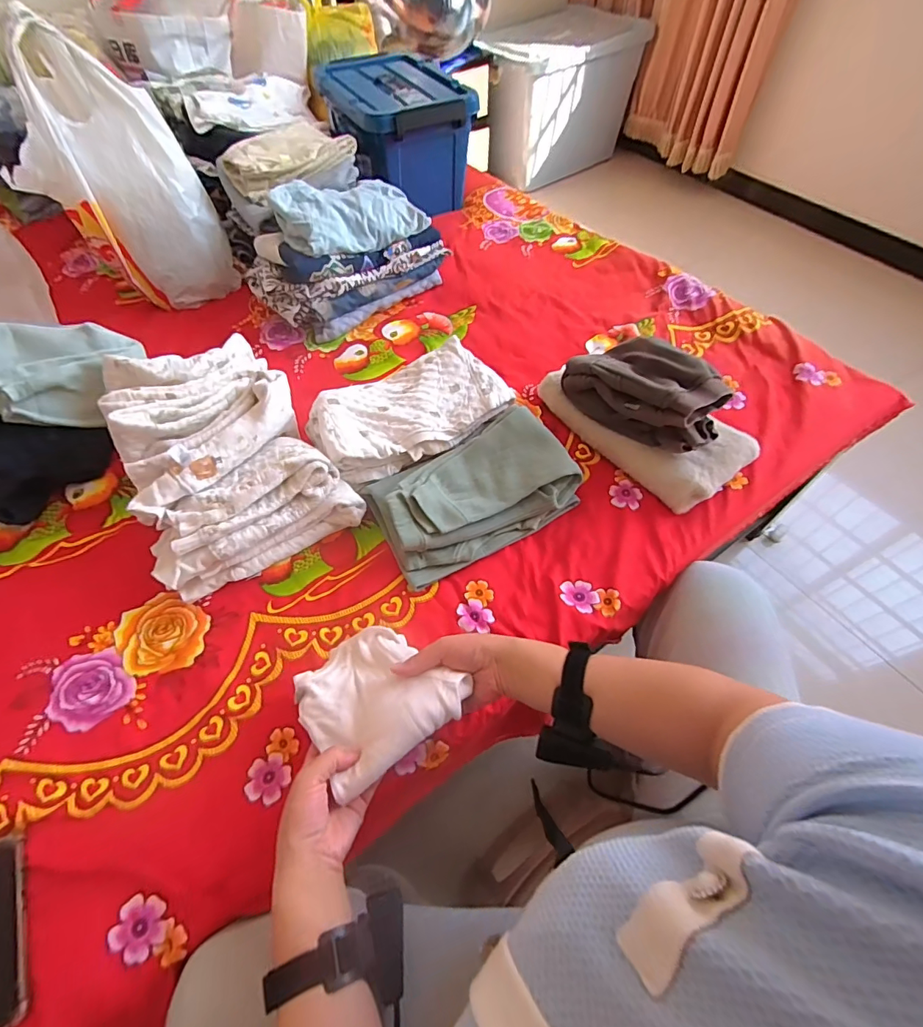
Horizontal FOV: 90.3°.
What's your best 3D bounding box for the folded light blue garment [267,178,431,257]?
[{"bbox_3d":[-0.216,-0.574,0.878,0.267,0.093,0.172,-35,63,-18],"label":"folded light blue garment"}]

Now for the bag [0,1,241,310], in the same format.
[{"bbox_3d":[-0.640,-0.610,0.857,0.276,0.399,0.213,-29,62,-15],"label":"bag"}]

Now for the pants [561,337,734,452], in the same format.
[{"bbox_3d":[0.287,-0.194,0.692,0.147,0.097,0.230,-37,64,-19],"label":"pants"}]

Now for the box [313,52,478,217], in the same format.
[{"bbox_3d":[-0.171,-0.937,1.143,0.258,0.225,0.394,-24,60,-12],"label":"box"}]

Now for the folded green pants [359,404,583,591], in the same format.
[{"bbox_3d":[0.019,-0.034,0.663,0.282,0.065,0.175,-23,60,-12],"label":"folded green pants"}]

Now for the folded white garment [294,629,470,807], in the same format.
[{"bbox_3d":[-0.095,0.193,0.488,0.139,0.035,0.151,-40,43,-16],"label":"folded white garment"}]

